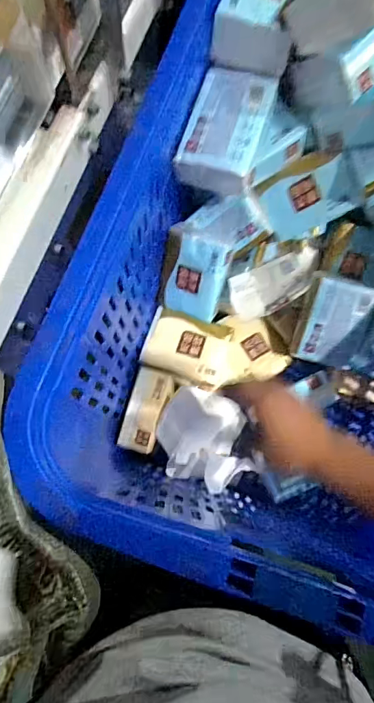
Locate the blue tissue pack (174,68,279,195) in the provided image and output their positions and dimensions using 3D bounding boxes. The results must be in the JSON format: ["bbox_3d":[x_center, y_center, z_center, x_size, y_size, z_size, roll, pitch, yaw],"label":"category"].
[{"bbox_3d":[0.046,-0.260,0.488,0.085,0.044,0.131,19,77,4],"label":"blue tissue pack"}]

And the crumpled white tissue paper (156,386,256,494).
[{"bbox_3d":[0.031,0.124,0.607,0.133,0.037,0.144,-10,92,-26],"label":"crumpled white tissue paper"}]

